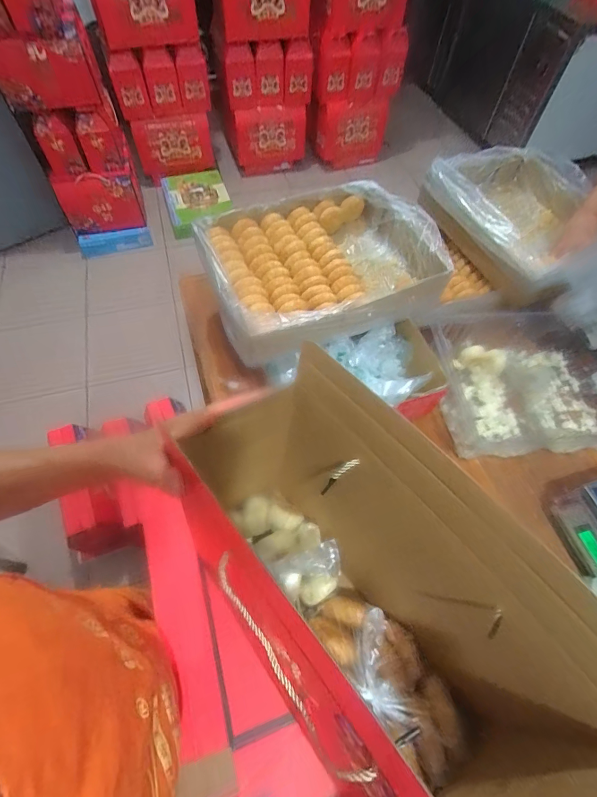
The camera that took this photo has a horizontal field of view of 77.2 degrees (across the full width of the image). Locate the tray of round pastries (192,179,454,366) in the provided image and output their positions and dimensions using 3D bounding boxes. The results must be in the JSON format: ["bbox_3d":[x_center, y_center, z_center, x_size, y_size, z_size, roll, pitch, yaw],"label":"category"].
[{"bbox_3d":[0.047,-0.289,0.790,0.458,0.092,0.358,-16,61,-11],"label":"tray of round pastries"}]

